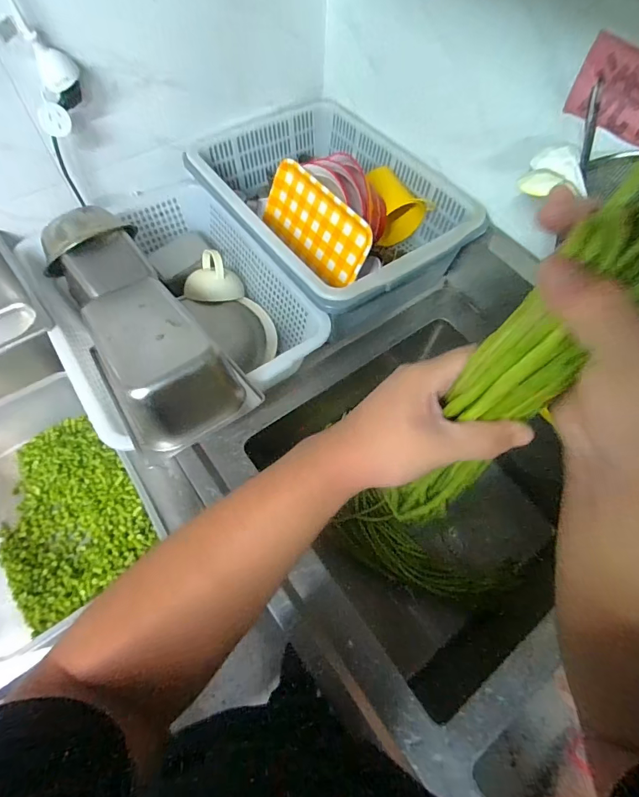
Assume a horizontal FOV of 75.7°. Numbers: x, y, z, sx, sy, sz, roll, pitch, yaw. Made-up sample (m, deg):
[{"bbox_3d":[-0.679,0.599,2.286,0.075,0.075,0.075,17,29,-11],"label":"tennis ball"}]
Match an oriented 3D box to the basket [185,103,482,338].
[{"bbox_3d":[0.019,-0.392,0.808,0.378,0.162,0.521,-31,68,-18],"label":"basket"}]

